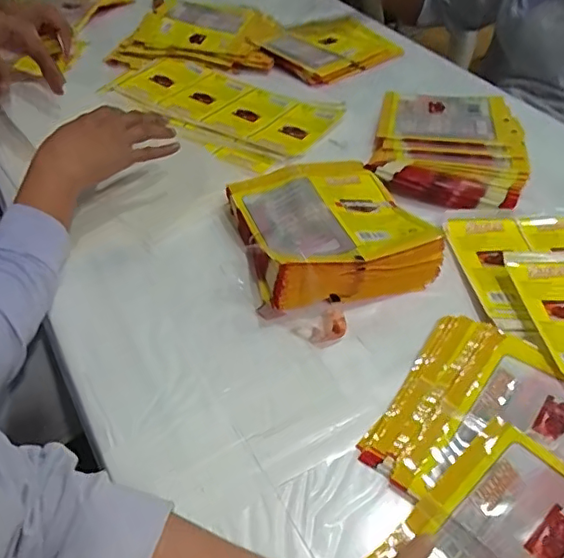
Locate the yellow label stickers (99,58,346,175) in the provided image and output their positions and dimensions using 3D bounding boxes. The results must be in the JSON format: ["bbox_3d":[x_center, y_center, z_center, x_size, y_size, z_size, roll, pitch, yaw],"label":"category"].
[{"bbox_3d":[-0.098,-0.252,0.833,0.341,0.020,0.188,28,52,19],"label":"yellow label stickers"}]

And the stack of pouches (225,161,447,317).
[{"bbox_3d":[0.051,-0.061,0.608,0.186,0.053,0.191,-14,47,-13],"label":"stack of pouches"}]

